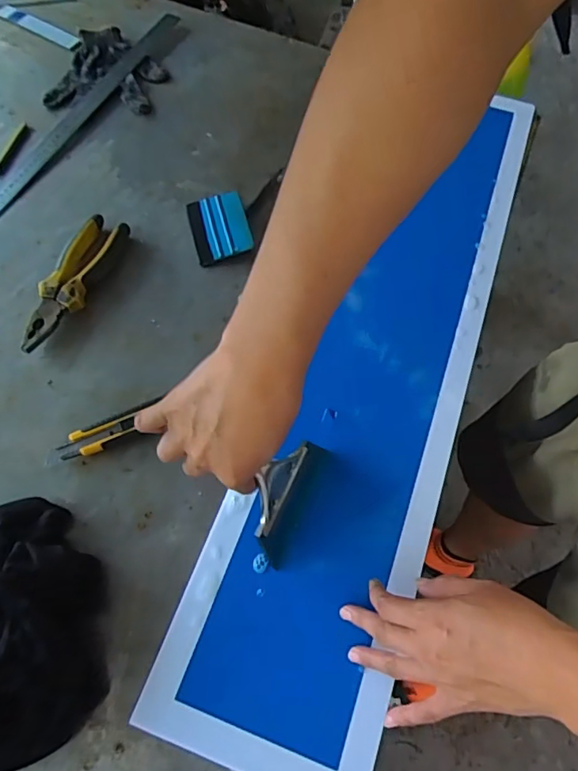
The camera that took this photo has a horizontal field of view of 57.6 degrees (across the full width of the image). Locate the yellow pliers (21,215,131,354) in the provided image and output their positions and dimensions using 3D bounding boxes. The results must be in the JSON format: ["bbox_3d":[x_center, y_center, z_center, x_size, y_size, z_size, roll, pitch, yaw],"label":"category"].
[{"bbox_3d":[-0.250,-0.119,0.606,0.049,0.027,0.185,21,66,7],"label":"yellow pliers"}]

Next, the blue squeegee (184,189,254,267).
[{"bbox_3d":[-0.086,-0.198,0.659,0.069,0.017,0.098,-14,67,-9],"label":"blue squeegee"}]

